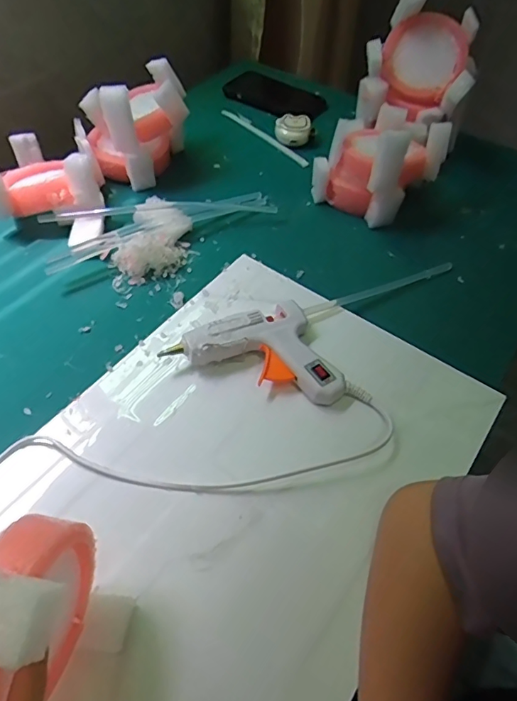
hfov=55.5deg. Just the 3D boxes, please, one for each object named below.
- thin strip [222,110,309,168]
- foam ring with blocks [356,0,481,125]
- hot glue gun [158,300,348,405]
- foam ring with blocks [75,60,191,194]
[{"bbox_3d":[0.008,-0.309,0.706,0.012,0.008,0.177,-35,62,-25],"label":"thin strip"},{"bbox_3d":[0.195,-0.348,0.601,0.123,0.149,0.073,13,14,-1],"label":"foam ring with blocks"},{"bbox_3d":[0.007,-0.013,0.453,0.151,0.034,0.102,13,53,7],"label":"hot glue gun"},{"bbox_3d":[-0.154,-0.283,0.608,0.136,0.108,0.114,-17,55,-15],"label":"foam ring with blocks"}]

